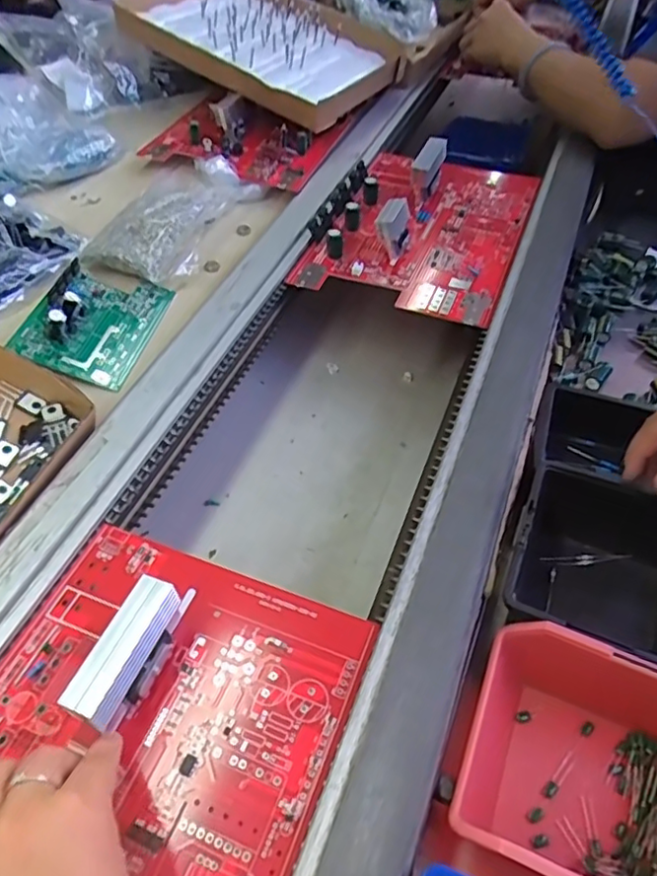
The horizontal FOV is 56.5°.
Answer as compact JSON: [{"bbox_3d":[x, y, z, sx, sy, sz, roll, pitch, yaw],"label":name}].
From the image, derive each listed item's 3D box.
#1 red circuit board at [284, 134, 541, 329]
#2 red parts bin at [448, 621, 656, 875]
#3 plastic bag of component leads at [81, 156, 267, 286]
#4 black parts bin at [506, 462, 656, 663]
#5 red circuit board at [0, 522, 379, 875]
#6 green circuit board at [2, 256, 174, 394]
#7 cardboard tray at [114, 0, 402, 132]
[{"bbox_3d":[0.099,-0.234,0.634,0.198,0.042,0.277,15,52,17],"label":"red circuit board"},{"bbox_3d":[0.142,0.181,0.326,0.131,0.068,0.119,16,52,18],"label":"red parts bin"},{"bbox_3d":[-0.154,-0.231,0.627,0.114,0.033,0.195,9,51,12],"label":"plastic bag of component leads"},{"bbox_3d":[0.184,0.099,0.401,0.124,0.085,0.117,17,53,18],"label":"black parts bin"},{"bbox_3d":[-0.114,0.169,0.298,0.198,0.050,0.268,15,52,17],"label":"red circuit board"},{"bbox_3d":[-0.200,-0.109,0.532,0.092,0.027,0.126,23,53,-10],"label":"green circuit board"},{"bbox_3d":[-0.080,-0.526,0.790,0.336,0.050,0.272,33,57,10],"label":"cardboard tray"}]

